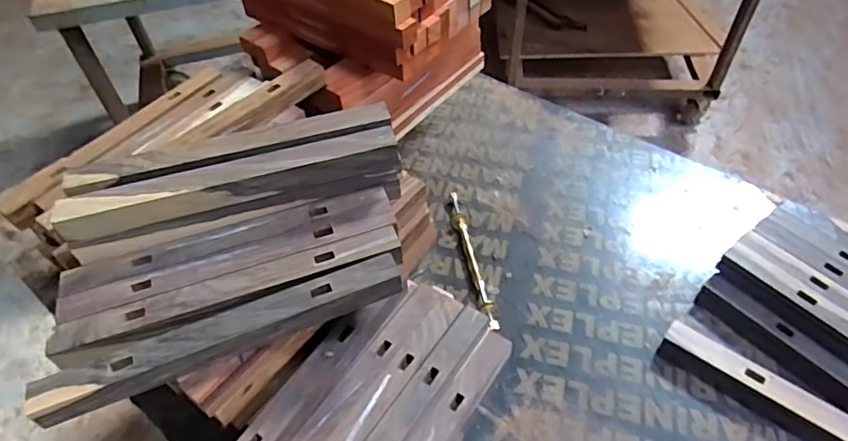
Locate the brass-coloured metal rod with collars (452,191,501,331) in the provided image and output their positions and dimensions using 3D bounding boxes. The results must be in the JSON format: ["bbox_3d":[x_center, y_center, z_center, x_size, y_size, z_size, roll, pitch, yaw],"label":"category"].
[{"bbox_3d":[0.065,0.049,0.739,0.022,0.020,0.232,-10,50,-5],"label":"brass-coloured metal rod with collars"}]

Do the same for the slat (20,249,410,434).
[{"bbox_3d":[-0.175,0.105,0.497,0.323,0.029,0.033,-20,52,-13],"label":"slat"}]

